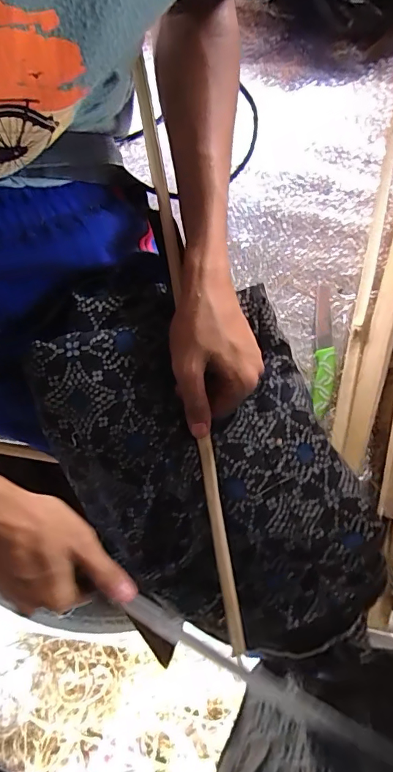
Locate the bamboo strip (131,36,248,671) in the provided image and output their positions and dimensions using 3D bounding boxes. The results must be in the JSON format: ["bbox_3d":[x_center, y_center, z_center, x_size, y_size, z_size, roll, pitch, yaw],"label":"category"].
[{"bbox_3d":[-0.006,-0.018,0.361,0.014,0.014,0.465,-10,92,-4],"label":"bamboo strip"}]

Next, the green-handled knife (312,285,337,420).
[{"bbox_3d":[0.155,-0.045,0.541,0.026,0.009,0.167,6,73,1],"label":"green-handled knife"}]

